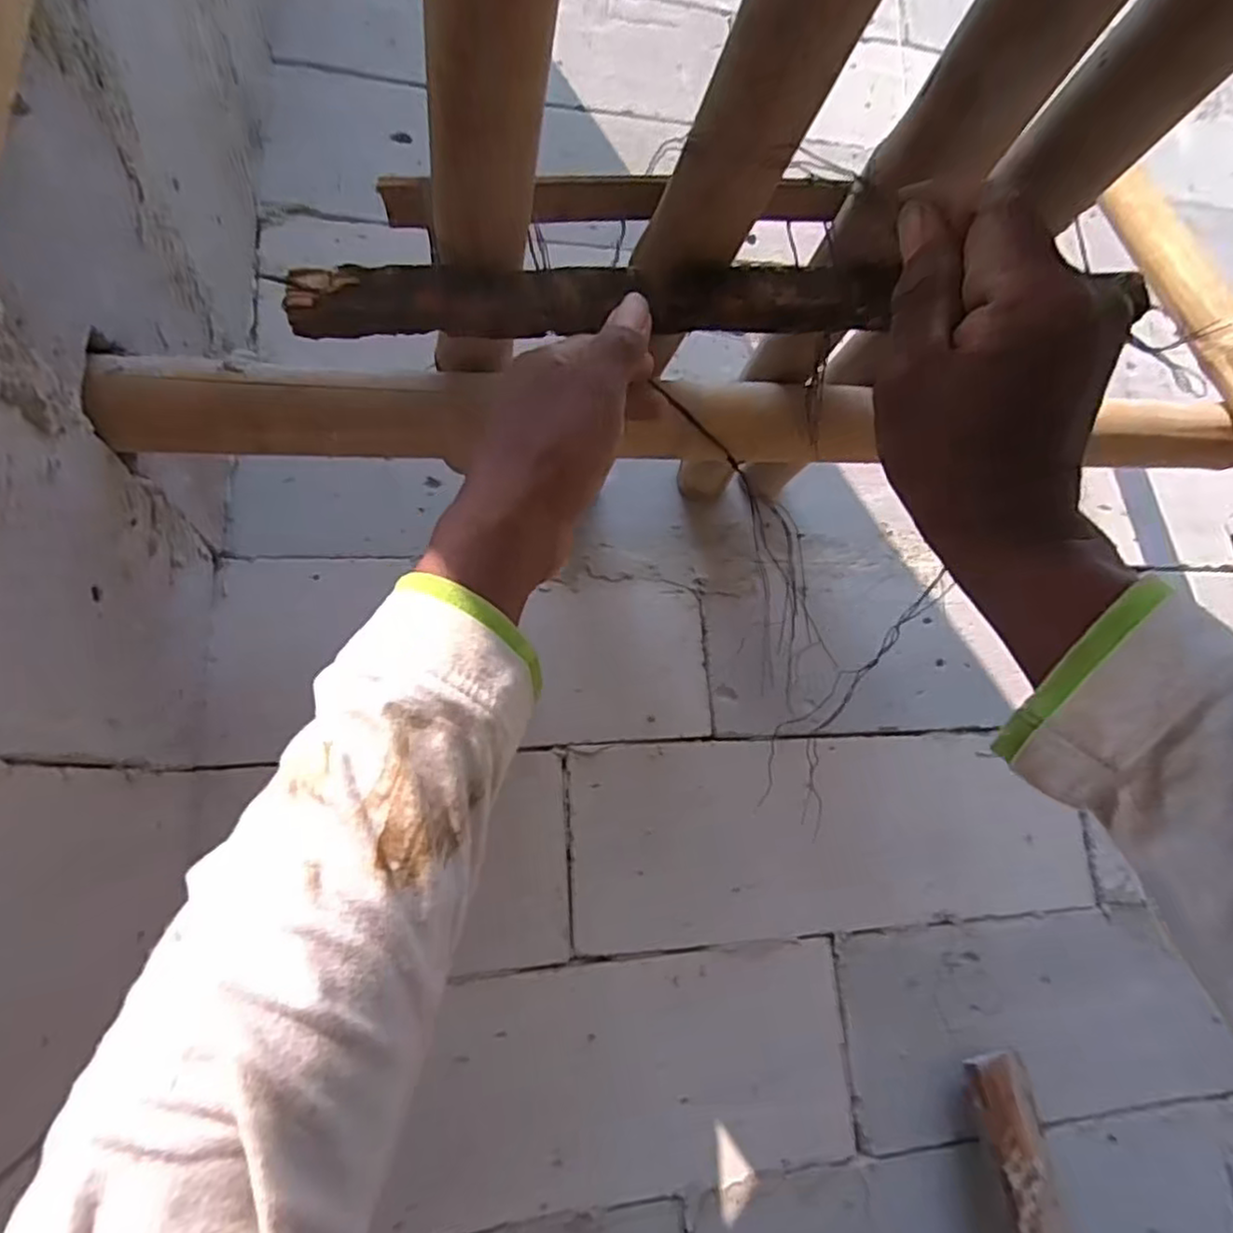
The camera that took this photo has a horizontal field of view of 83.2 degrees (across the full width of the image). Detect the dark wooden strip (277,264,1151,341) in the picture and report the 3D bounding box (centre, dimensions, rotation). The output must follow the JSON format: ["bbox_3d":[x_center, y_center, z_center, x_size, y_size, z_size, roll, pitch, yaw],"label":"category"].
[{"bbox_3d":[0.073,-0.190,0.417,0.512,0.038,0.030,-4,-13,-6],"label":"dark wooden strip"}]

